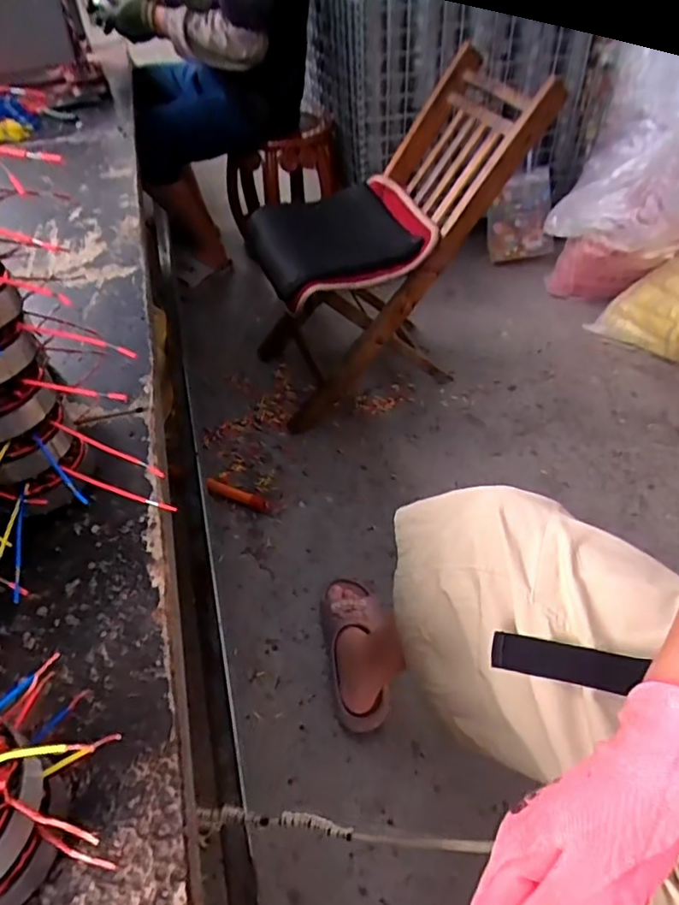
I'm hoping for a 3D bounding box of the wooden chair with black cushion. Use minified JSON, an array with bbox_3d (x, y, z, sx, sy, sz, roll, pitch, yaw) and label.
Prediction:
[{"bbox_3d":[0.082,-0.458,1.326,0.609,0.603,0.433,-17,49,-11],"label":"wooden chair with black cushion"}]

